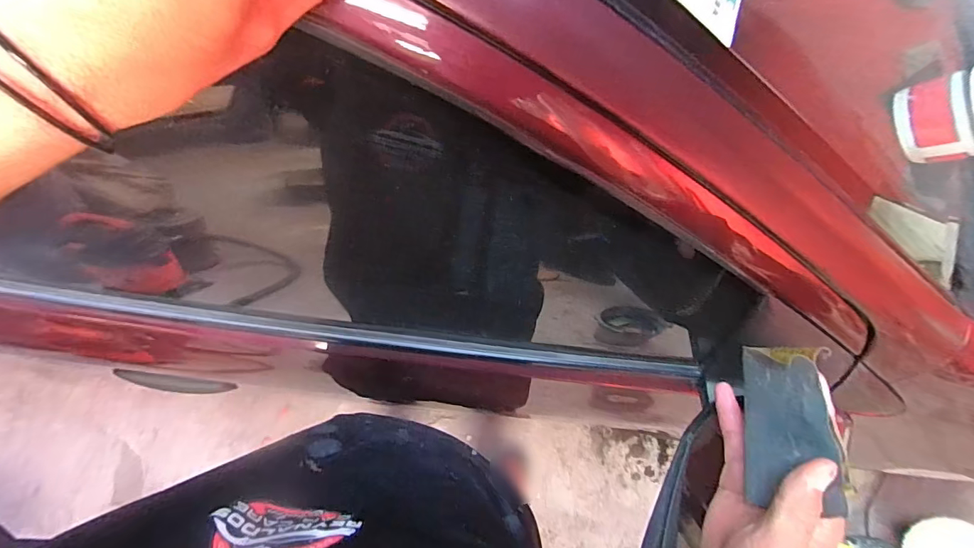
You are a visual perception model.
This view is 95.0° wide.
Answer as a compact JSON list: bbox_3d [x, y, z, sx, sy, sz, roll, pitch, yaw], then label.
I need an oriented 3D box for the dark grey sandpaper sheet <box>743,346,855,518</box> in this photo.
[{"bbox_3d":[0.201,0.099,0.303,0.023,0.072,0.096,5,72,0],"label":"dark grey sandpaper sheet"}]

